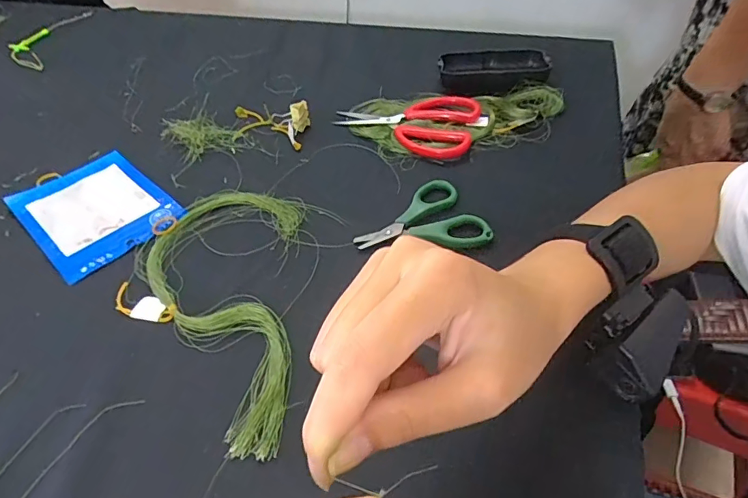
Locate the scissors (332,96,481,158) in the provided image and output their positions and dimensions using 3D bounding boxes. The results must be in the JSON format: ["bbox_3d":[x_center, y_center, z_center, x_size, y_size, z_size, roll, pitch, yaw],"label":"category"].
[{"bbox_3d":[0.031,-0.129,0.479,0.140,0.016,0.095,14,48,17],"label":"scissors"}]

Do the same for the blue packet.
[{"bbox_3d":[-0.236,-0.036,0.408,0.141,0.006,0.101,33,56,31],"label":"blue packet"}]

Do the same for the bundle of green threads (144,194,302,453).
[{"bbox_3d":[-0.109,0.032,0.329,0.111,0.005,0.222,-4,45,0],"label":"bundle of green threads"}]

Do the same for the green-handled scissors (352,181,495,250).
[{"bbox_3d":[0.035,-0.027,0.376,0.099,0.008,0.071,-5,45,-1],"label":"green-handled scissors"}]

